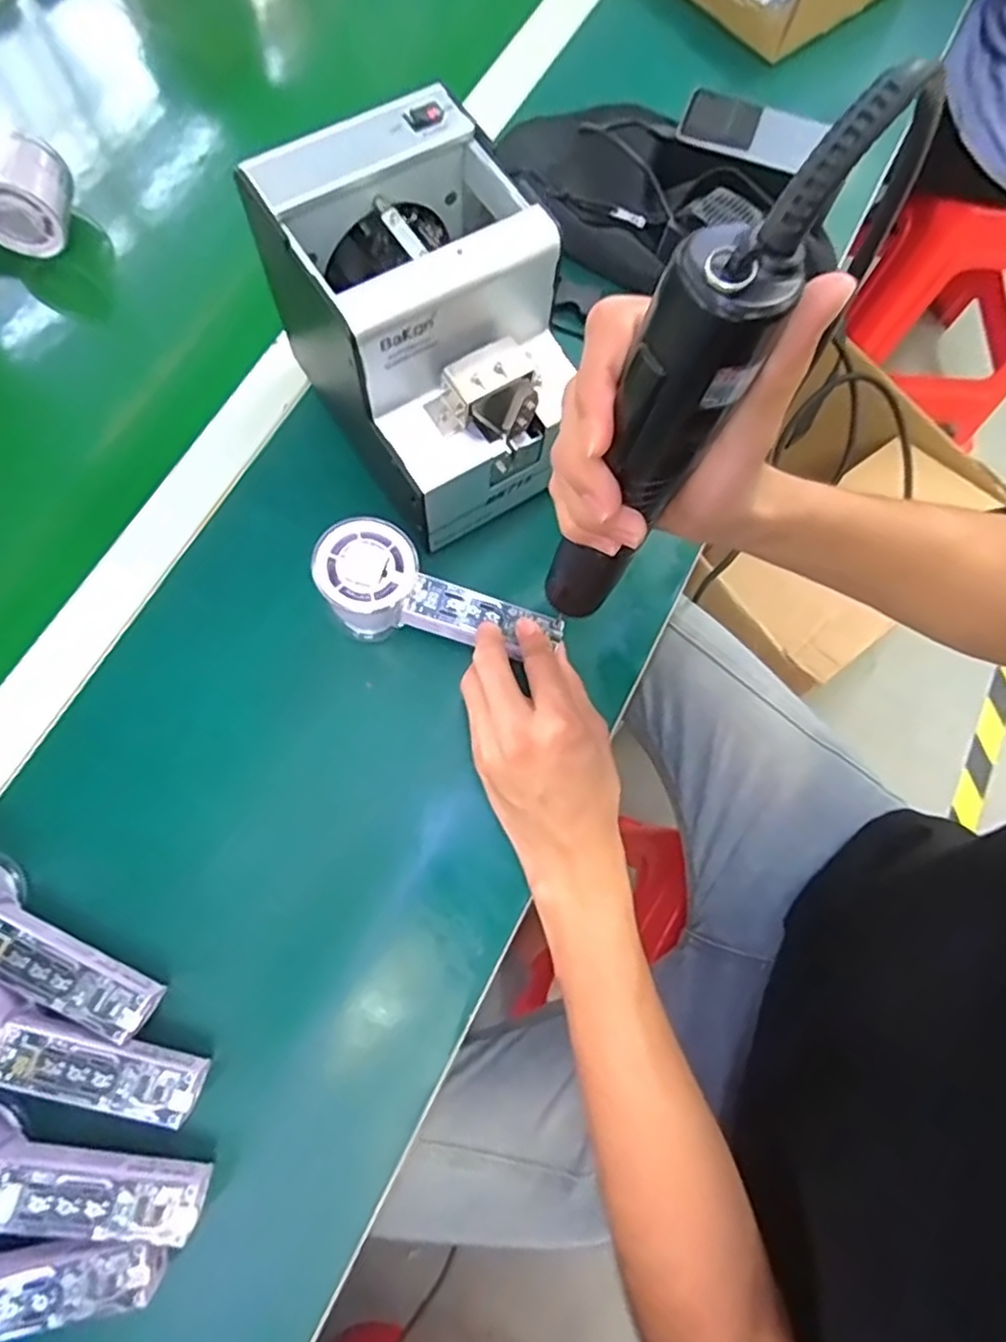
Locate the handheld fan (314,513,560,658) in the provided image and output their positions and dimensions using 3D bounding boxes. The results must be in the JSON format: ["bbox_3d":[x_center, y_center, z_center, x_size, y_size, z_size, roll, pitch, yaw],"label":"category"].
[{"bbox_3d":[-0.043,-0.040,0.409,0.143,0.046,0.057,20,73,-15],"label":"handheld fan"}]

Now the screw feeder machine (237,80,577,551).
[{"bbox_3d":[-0.040,-0.193,0.401,0.120,0.148,0.168,-31,77,-10],"label":"screw feeder machine"}]

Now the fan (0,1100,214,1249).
[{"bbox_3d":[-0.218,0.238,0.311,0.149,0.037,0.053,14,73,-13],"label":"fan"}]

